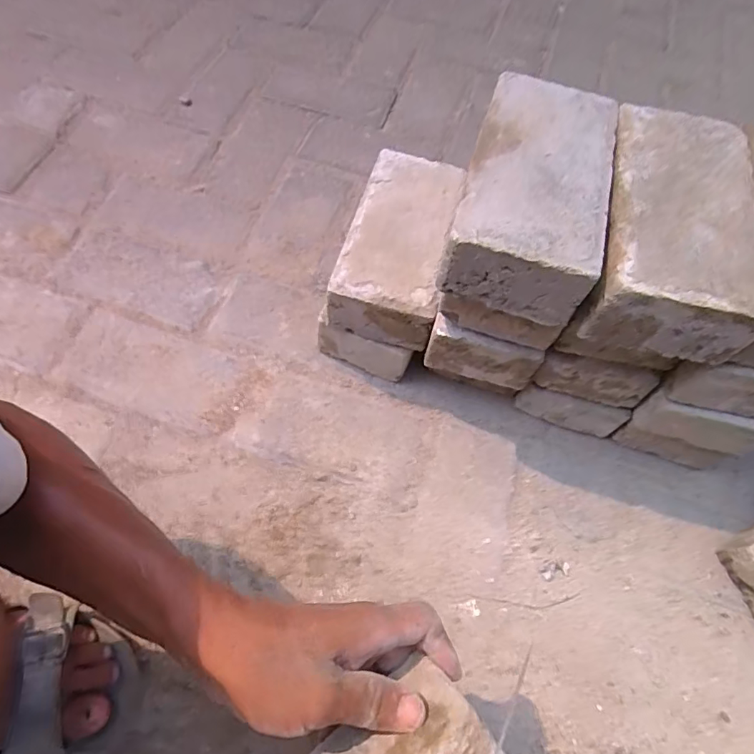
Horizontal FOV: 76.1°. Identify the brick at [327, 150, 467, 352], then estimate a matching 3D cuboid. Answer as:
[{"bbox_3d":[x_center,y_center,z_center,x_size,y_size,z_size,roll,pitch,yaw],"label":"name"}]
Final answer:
[{"bbox_3d":[0.028,-0.141,0.516,0.100,0.066,0.202,16,63,3],"label":"brick"}]

